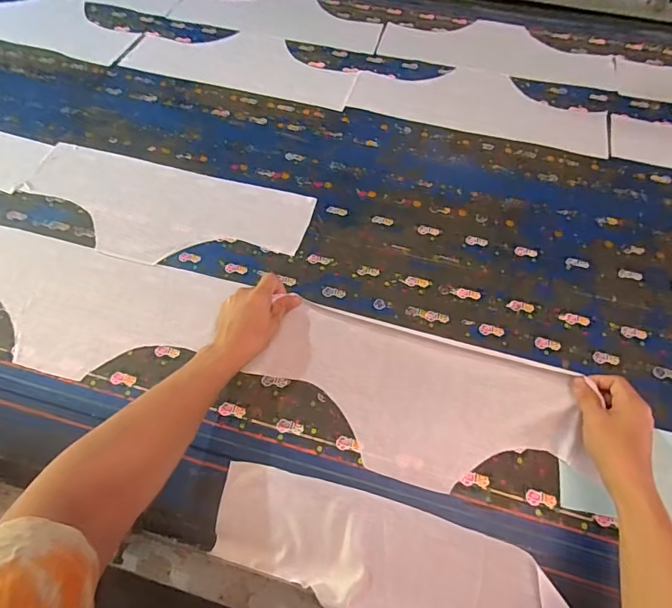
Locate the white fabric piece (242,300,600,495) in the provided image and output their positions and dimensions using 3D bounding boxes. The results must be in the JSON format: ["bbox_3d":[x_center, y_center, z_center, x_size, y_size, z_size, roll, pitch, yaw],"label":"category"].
[{"bbox_3d":[0.093,0.120,0.535,0.389,0.042,0.177,16,58,11],"label":"white fabric piece"}]

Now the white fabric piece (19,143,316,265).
[{"bbox_3d":[-0.302,-0.158,0.706,0.492,0.010,0.195,16,58,10],"label":"white fabric piece"}]

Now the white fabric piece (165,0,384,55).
[{"bbox_3d":[-0.134,-0.681,1.015,0.498,0.008,0.198,20,59,13],"label":"white fabric piece"}]

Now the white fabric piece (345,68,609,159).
[{"bbox_3d":[0.276,-0.398,0.845,0.476,0.008,0.182,14,58,9],"label":"white fabric piece"}]

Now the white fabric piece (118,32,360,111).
[{"bbox_3d":[-0.198,-0.512,0.913,0.494,0.007,0.184,16,61,13],"label":"white fabric piece"}]

